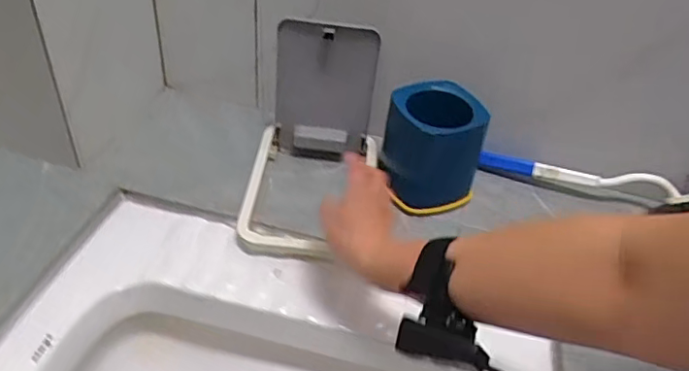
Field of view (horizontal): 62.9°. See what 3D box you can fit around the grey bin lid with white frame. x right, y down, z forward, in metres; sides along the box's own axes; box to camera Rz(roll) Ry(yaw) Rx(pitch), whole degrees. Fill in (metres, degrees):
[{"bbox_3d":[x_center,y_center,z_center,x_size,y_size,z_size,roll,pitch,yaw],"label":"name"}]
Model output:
[{"bbox_3d":[-0.039,-0.064,0.661,0.140,0.186,0.233,8,41,2],"label":"grey bin lid with white frame"}]

